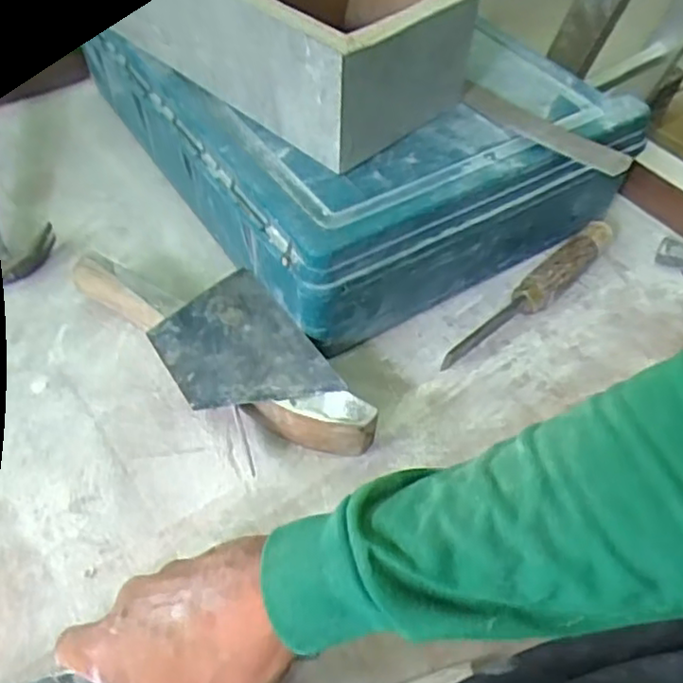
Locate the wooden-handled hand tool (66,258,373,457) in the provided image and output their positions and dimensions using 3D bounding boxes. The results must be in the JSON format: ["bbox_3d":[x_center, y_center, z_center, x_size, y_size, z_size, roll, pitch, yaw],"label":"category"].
[{"bbox_3d":[-0.087,0.003,0.514,0.098,0.044,0.252,-34,59,-25],"label":"wooden-handled hand tool"}]

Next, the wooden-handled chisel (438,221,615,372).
[{"bbox_3d":[0.156,-0.037,0.562,0.027,0.030,0.203,37,60,25],"label":"wooden-handled chisel"}]

